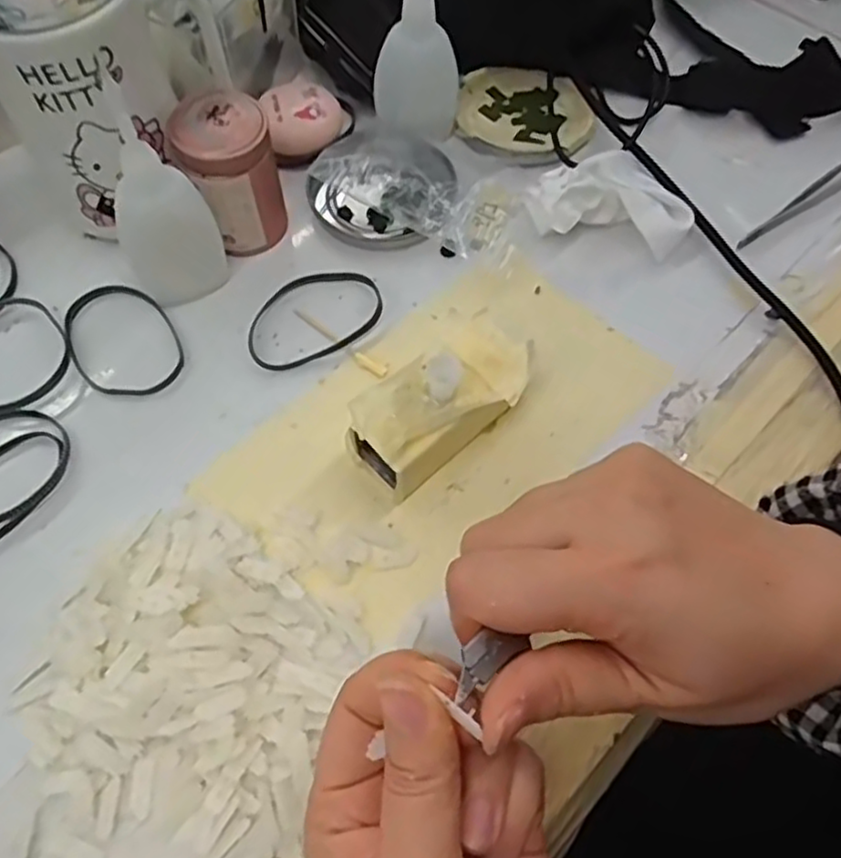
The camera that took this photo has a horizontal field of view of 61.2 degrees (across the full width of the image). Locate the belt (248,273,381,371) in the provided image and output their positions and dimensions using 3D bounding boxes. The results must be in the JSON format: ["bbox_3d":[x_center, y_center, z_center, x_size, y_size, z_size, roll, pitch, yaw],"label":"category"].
[{"bbox_3d":[-0.053,-0.057,0.351,0.071,0.004,0.049,-22,65,-13],"label":"belt"}]

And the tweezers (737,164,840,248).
[{"bbox_3d":[0.217,-0.129,0.390,0.120,0.006,0.014,-33,68,-18],"label":"tweezers"}]

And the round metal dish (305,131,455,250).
[{"bbox_3d":[-0.018,-0.132,0.379,0.073,0.020,0.071,1,62,-2],"label":"round metal dish"}]

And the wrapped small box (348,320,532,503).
[{"bbox_3d":[0.011,-0.009,0.306,0.086,0.042,0.045,-38,70,-19],"label":"wrapped small box"}]

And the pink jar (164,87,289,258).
[{"bbox_3d":[-0.093,-0.123,0.350,0.045,0.066,0.040,-14,64,-9],"label":"pink jar"}]

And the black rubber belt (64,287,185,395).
[{"bbox_3d":[-0.143,-0.044,0.340,0.049,0.004,0.066,-26,66,-15],"label":"black rubber belt"}]

